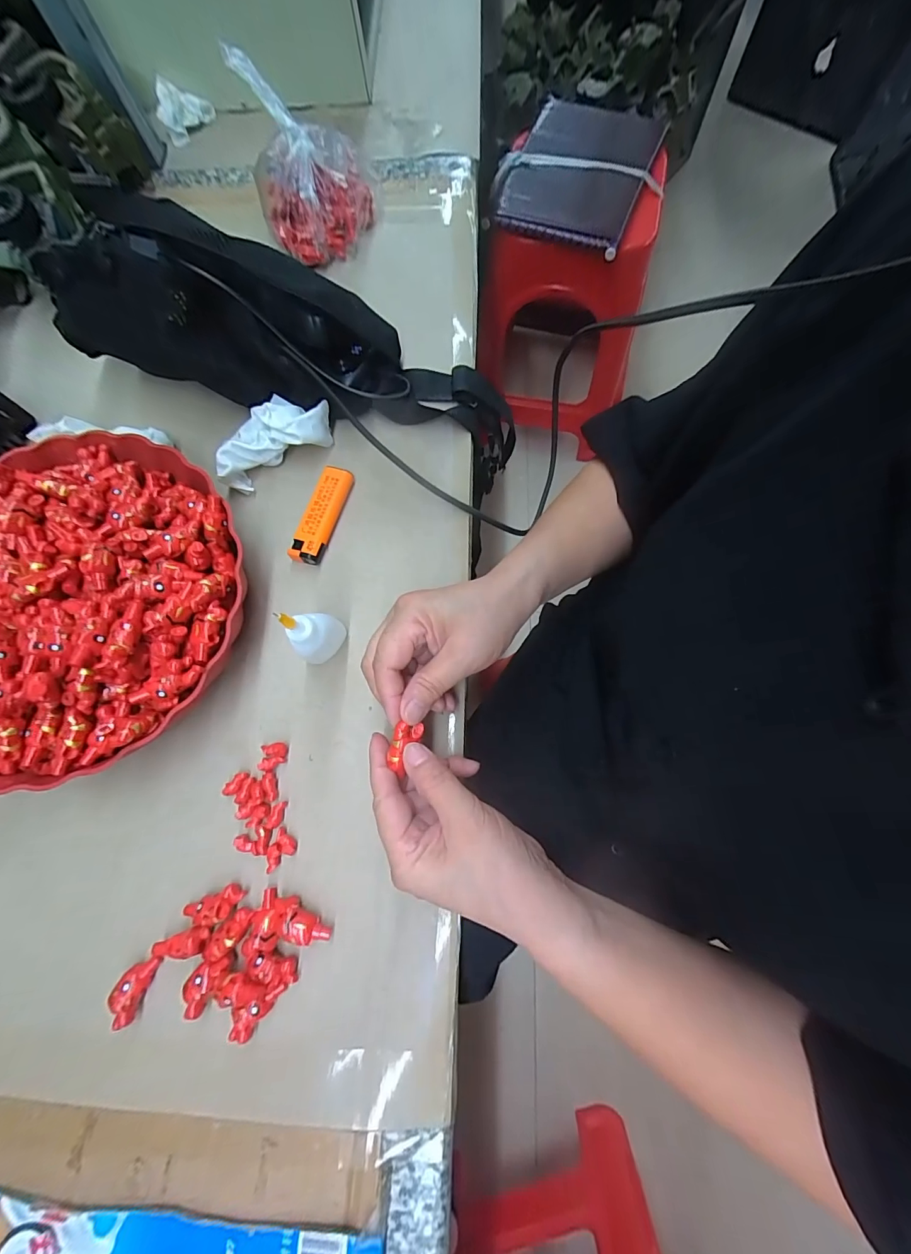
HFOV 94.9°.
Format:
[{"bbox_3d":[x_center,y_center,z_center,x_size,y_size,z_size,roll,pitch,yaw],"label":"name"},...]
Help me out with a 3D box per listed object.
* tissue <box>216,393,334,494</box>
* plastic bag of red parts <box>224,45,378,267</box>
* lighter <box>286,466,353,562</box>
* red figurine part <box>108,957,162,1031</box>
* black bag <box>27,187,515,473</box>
[{"bbox_3d":[-0.145,-0.150,0.330,0.095,0.036,0.044,-26,76,-3],"label":"tissue"},{"bbox_3d":[-0.134,-0.418,0.376,0.101,0.074,0.134,-18,76,-1],"label":"plastic bag of red parts"},{"bbox_3d":[-0.103,-0.086,0.324,0.024,0.013,0.080,16,78,7],"label":"lighter"},{"bbox_3d":[-0.197,0.219,0.254,0.017,0.015,0.035,21,78,8],"label":"red figurine part"},{"bbox_3d":[-0.107,-0.224,0.346,0.366,0.105,0.099,8,76,-20],"label":"black bag"}]

